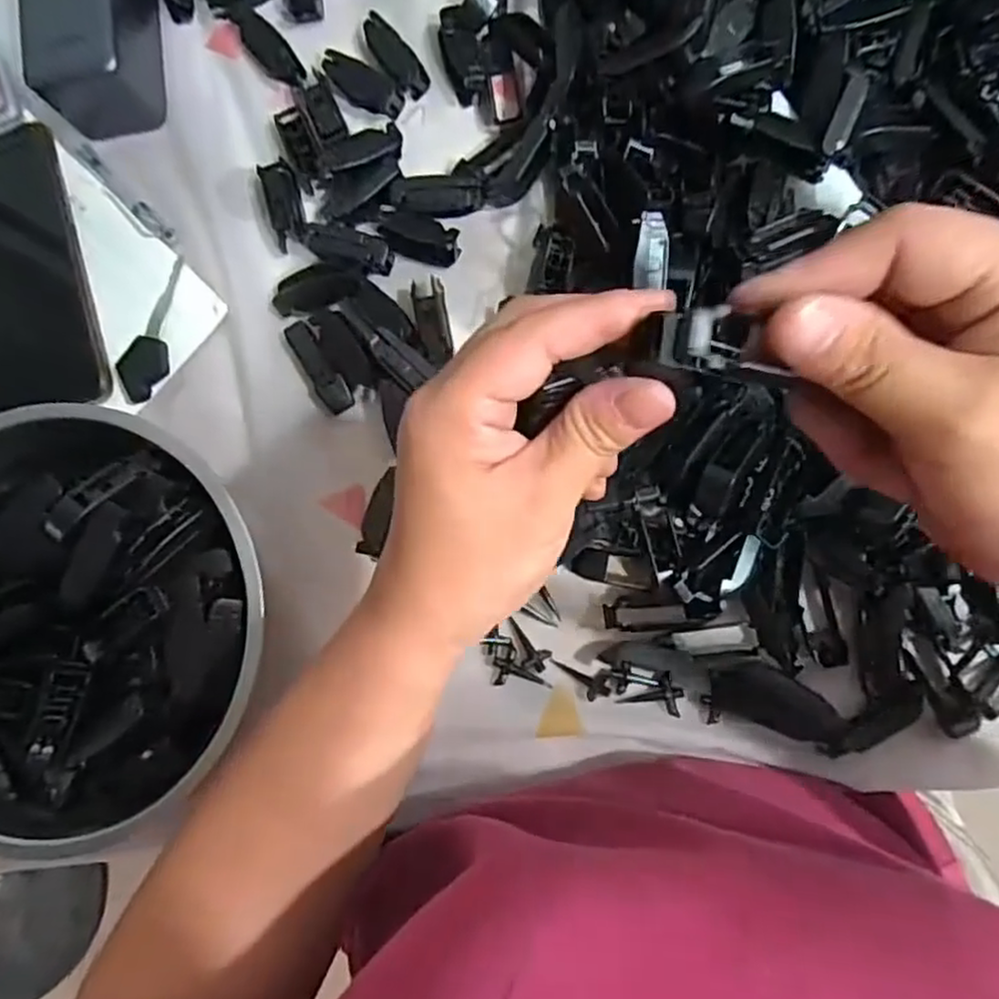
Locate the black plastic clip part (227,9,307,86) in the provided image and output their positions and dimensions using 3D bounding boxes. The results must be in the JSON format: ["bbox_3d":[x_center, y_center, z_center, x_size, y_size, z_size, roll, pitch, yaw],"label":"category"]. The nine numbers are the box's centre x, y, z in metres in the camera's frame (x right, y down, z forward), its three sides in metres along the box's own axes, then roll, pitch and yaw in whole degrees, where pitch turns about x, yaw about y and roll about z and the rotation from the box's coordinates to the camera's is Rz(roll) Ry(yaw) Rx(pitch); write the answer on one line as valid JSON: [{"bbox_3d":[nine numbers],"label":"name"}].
[{"bbox_3d":[-0.130,-0.257,0.391,0.020,0.008,0.058,-38,82,2],"label":"black plastic clip part"}]

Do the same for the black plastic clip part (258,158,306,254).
[{"bbox_3d":[-0.121,-0.167,0.389,0.019,0.014,0.045,-12,84,5],"label":"black plastic clip part"}]

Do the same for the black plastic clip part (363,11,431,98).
[{"bbox_3d":[-0.058,-0.247,0.385,0.020,0.012,0.048,-38,82,2],"label":"black plastic clip part"}]

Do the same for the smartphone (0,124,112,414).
[{"bbox_3d":[-0.275,-0.127,0.391,0.077,0.010,0.161,-16,84,5],"label":"smartphone"}]

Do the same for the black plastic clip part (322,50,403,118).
[{"bbox_3d":[-0.076,-0.233,0.387,0.050,0.013,0.019,34,90,8],"label":"black plastic clip part"}]

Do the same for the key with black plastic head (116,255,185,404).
[{"bbox_3d":[-0.188,-0.093,0.384,0.025,0.008,0.082,26,89,8],"label":"key with black plastic head"}]

